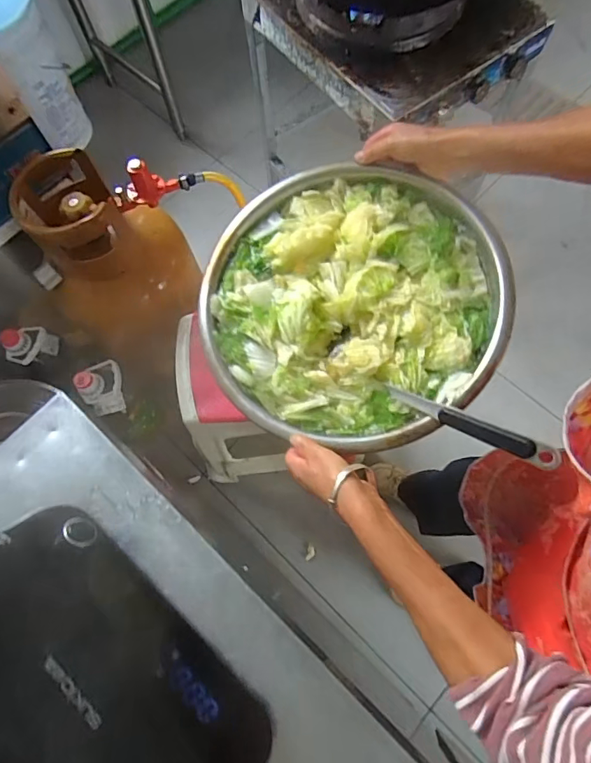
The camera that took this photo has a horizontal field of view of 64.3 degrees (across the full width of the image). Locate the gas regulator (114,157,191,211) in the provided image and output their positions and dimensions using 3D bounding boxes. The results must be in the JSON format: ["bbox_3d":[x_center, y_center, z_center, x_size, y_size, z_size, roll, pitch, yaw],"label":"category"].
[{"bbox_3d":[-0.276,-0.376,0.871,0.143,0.102,0.040,-20,70,-6],"label":"gas regulator"}]

